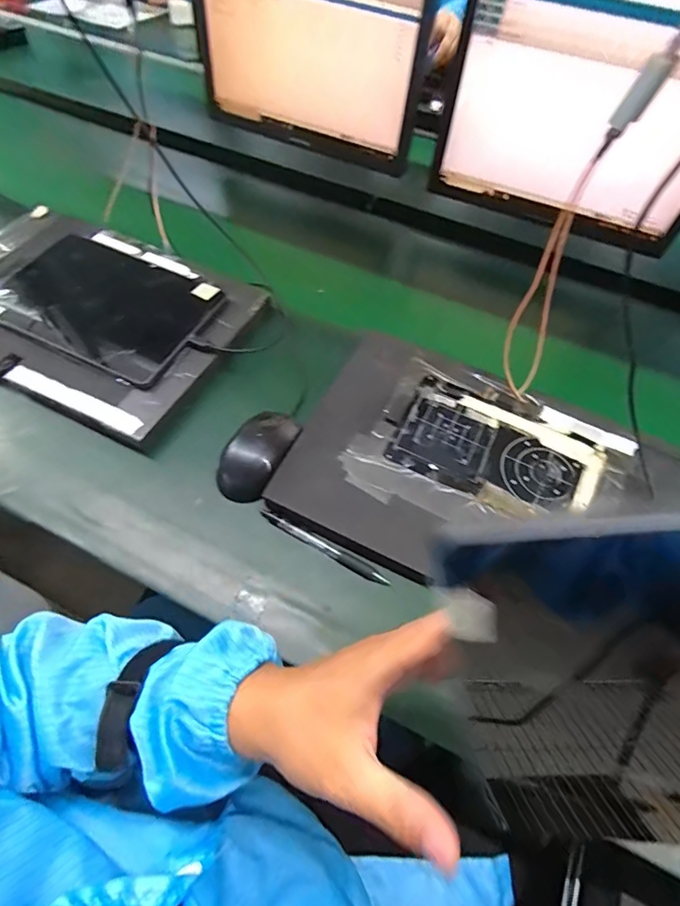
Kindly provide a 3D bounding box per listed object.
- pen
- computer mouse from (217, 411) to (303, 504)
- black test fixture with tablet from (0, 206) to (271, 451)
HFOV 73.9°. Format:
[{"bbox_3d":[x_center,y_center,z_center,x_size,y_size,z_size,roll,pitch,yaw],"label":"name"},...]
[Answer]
[{"bbox_3d":[-0.017,0.090,0.442,0.141,0.009,0.013,28,60,13],"label":"pen"},{"bbox_3d":[-0.087,0.001,0.481,0.060,0.033,0.104,23,59,10],"label":"computer mouse"},{"bbox_3d":[-0.330,-0.188,0.562,0.393,0.036,0.257,25,59,11],"label":"black test fixture with tablet"}]

